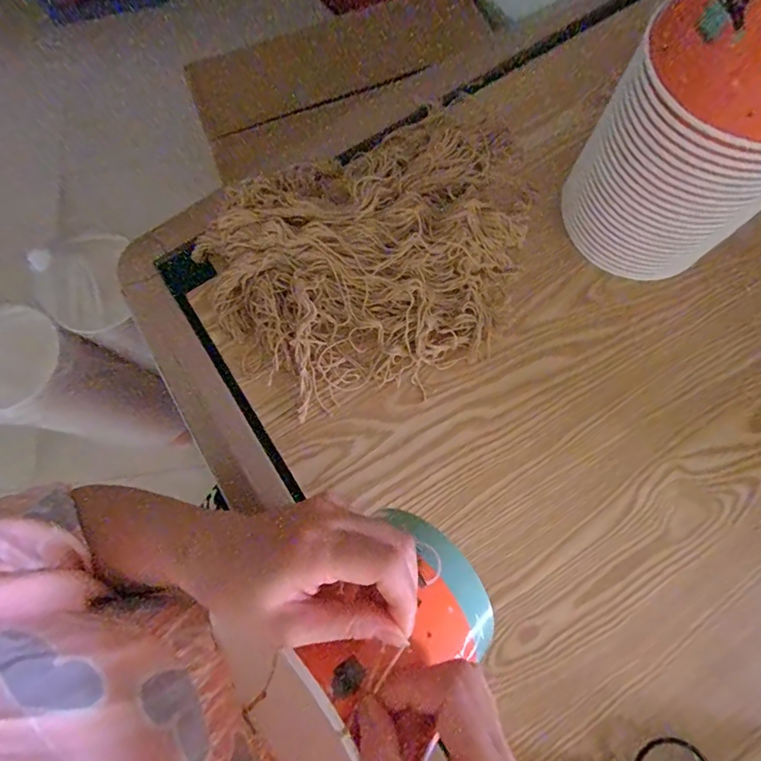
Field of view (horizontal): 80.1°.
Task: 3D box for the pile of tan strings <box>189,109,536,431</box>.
[{"bbox_3d":[0.002,-0.139,0.470,0.354,0.065,0.268,-24,76,-5],"label":"pile of tan strings"}]

